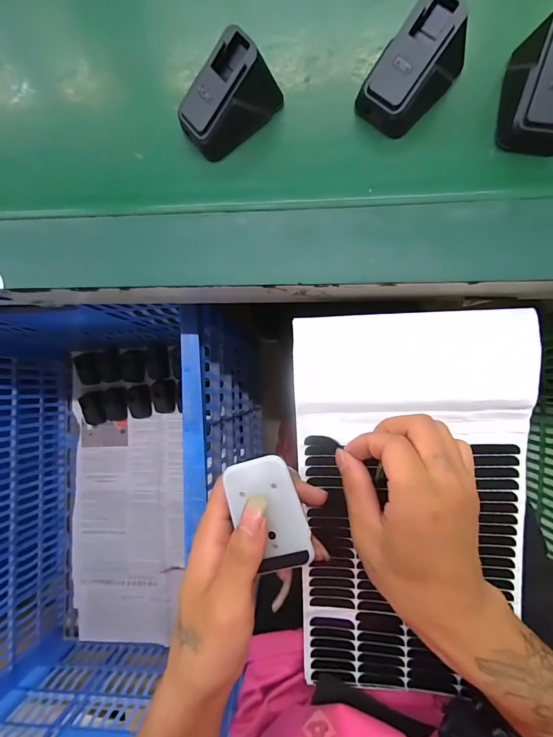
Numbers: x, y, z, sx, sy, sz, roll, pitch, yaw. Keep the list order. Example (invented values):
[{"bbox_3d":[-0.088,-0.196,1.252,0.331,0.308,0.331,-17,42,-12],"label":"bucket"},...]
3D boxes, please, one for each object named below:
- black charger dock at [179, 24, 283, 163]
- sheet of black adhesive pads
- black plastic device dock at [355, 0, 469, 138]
[{"bbox_3d":[-0.032,-0.179,0.239,0.067,0.041,0.036,-38,82,3],"label":"black charger dock"},{"bbox_3d":[0.100,0.104,0.271,0.165,0.054,0.286,-2,86,7],"label":"sheet of black adhesive pads"},{"bbox_3d":[0.086,-0.191,0.226,0.065,0.041,0.041,-45,82,2],"label":"black plastic device dock"}]

